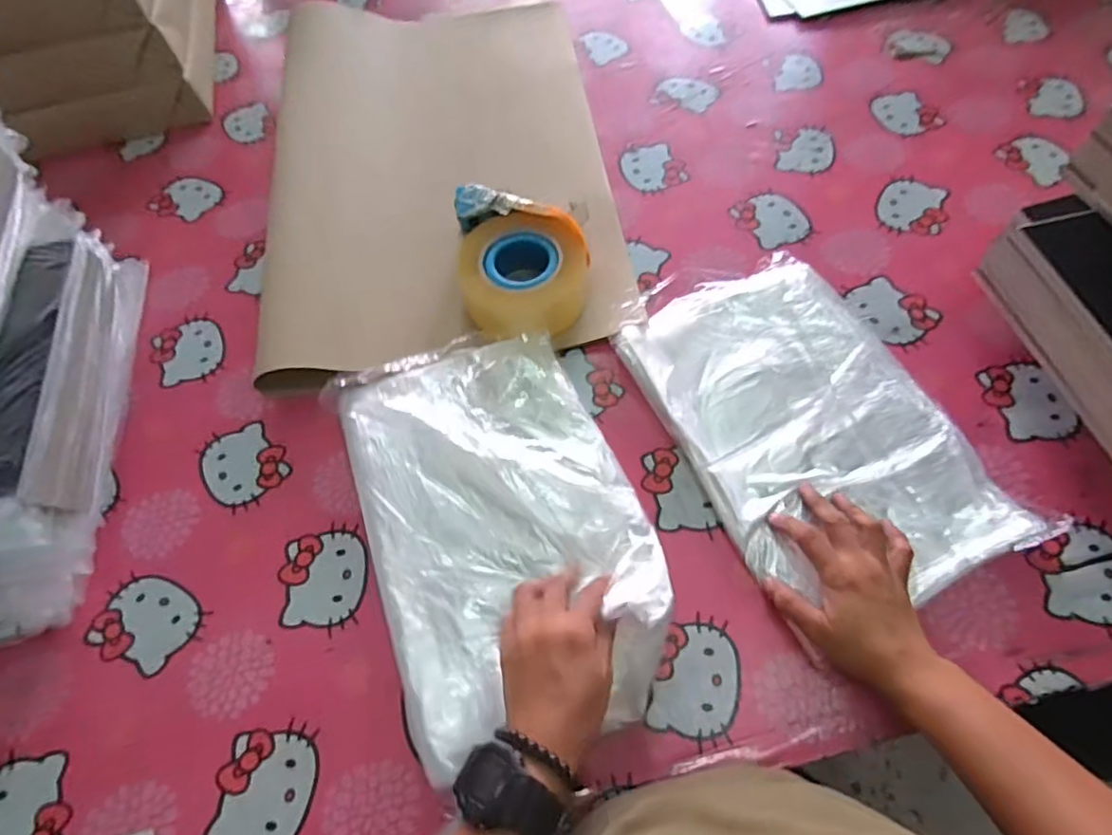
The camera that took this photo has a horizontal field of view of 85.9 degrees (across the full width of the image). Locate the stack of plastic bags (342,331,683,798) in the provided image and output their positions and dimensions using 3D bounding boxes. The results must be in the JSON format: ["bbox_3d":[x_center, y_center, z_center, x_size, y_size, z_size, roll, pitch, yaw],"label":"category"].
[{"bbox_3d":[-0.045,0.080,0.490,0.215,0.045,0.339,-20,63,-7],"label":"stack of plastic bags"}]

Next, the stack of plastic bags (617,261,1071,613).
[{"bbox_3d":[0.218,0.002,0.526,0.216,0.017,0.324,-24,63,-9],"label":"stack of plastic bags"}]

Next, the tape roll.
[{"bbox_3d":[-0.030,-0.139,0.595,0.124,0.064,0.116,-1,62,3],"label":"tape roll"}]

